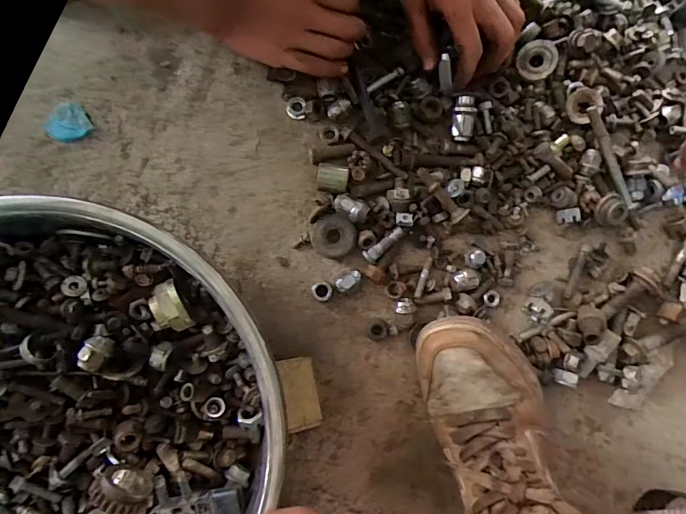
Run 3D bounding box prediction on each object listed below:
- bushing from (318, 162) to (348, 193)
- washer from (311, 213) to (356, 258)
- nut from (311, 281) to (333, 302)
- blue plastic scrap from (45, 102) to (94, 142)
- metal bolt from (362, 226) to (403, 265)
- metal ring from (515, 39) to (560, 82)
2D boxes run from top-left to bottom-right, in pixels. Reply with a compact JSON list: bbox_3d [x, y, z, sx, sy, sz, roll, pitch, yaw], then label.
[{"bbox_3d":[-0.010,-0.075,0.417,0.029,0.023,0.024,7,88,-4],"label":"bushing"},{"bbox_3d":[-0.009,-0.020,0.425,0.042,0.008,0.044,-1,108,-4],"label":"washer"},{"bbox_3d":[-0.020,0.034,0.426,0.019,0.019,0.021,-25,90,-5],"label":"nut"},{"bbox_3d":[-0.261,-0.127,0.409,0.037,0.015,0.039,0,88,-5],"label":"blue plastic scrap"},{"bbox_3d":[0.041,-0.011,0.426,0.044,0.010,0.015,-36,91,-5],"label":"metal bolt"},{"bbox_3d":[0.195,-0.198,0.433,0.038,0.008,0.038,3,102,15],"label":"metal ring"}]

